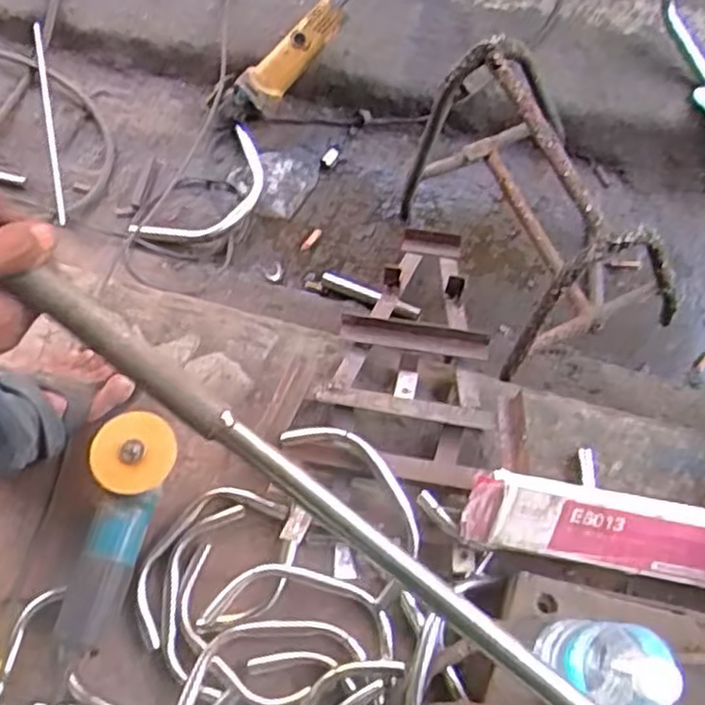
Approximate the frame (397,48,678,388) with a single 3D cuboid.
[{"bbox_3d":[0.251,-0.243,1.066,0.278,0.330,0.465,-24,71,-7],"label":"frame"}]

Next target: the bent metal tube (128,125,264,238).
[{"bbox_3d":[-0.237,-0.256,1.221,0.254,0.041,0.128,-42,73,-15],"label":"bent metal tube"}]

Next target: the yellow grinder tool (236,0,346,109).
[{"bbox_3d":[-0.102,-0.497,1.246,0.207,0.054,0.060,-45,72,4],"label":"yellow grinder tool"}]

